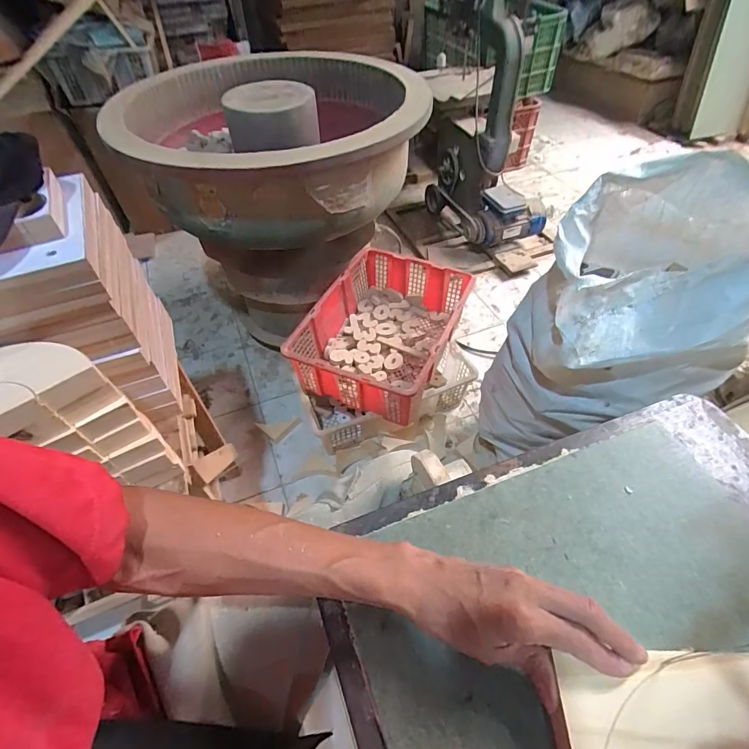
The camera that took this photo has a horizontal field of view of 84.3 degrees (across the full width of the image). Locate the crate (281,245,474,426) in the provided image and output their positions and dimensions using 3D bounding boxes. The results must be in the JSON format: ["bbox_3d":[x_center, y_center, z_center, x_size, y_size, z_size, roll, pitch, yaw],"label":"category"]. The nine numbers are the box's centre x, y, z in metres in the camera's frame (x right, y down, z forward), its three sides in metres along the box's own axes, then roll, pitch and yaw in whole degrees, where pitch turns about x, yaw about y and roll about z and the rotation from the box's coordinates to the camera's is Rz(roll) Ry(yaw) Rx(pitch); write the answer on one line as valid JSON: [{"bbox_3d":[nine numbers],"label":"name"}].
[{"bbox_3d":[0.030,-0.119,1.168,0.362,0.217,0.485,18,53,17],"label":"crate"}]

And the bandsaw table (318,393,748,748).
[{"bbox_3d":[0.212,0.203,0.317,0.461,0.031,0.336,-18,53,-11],"label":"bandsaw table"}]

